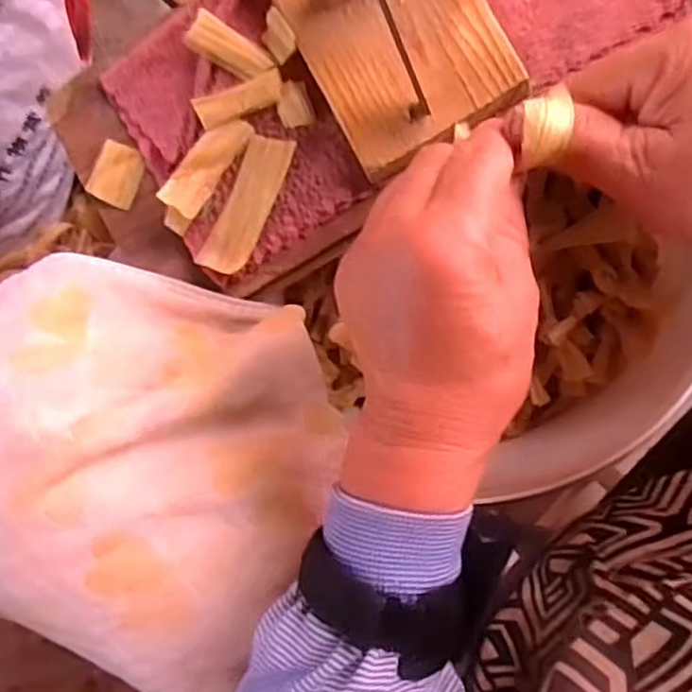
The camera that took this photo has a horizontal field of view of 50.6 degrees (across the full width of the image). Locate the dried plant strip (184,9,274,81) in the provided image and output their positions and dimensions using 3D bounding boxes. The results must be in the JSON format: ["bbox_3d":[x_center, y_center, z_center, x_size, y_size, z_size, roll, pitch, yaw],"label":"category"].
[{"bbox_3d":[-0.062,-0.157,0.388,0.046,0.005,0.020,34,100,-7],"label":"dried plant strip"}]

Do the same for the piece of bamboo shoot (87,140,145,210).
[{"bbox_3d":[-0.127,-0.095,0.408,0.024,0.004,0.032,24,98,-14],"label":"piece of bamboo shoot"}]

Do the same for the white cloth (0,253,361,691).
[{"bbox_3d":[-0.100,0.054,0.352,0.177,0.118,0.170,27,94,6],"label":"white cloth"}]

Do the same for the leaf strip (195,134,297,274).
[{"bbox_3d":[-0.053,-0.075,0.388,0.024,0.006,0.075,25,94,6],"label":"leaf strip"}]

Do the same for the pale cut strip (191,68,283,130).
[{"bbox_3d":[-0.057,-0.131,0.388,0.048,0.004,0.018,-21,88,7],"label":"pale cut strip"}]

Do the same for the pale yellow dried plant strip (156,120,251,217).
[{"bbox_3d":[-0.074,-0.097,0.390,0.021,0.011,0.058,37,95,5],"label":"pale yellow dried plant strip"}]

